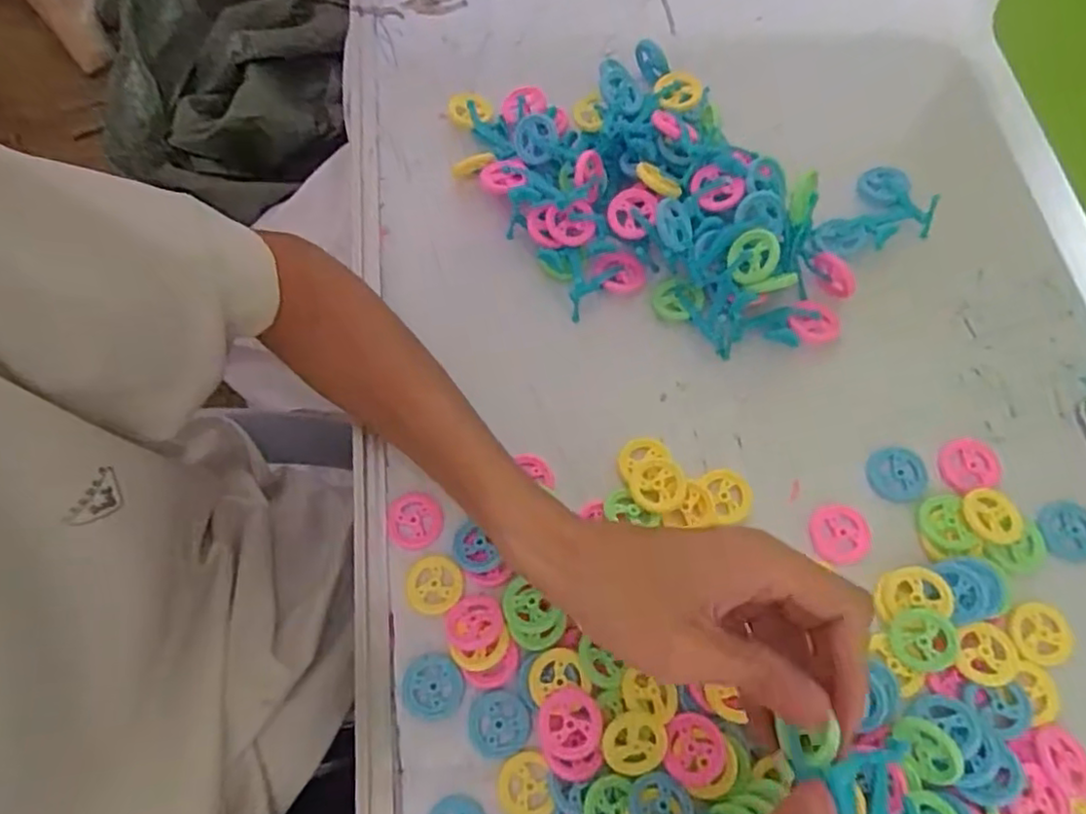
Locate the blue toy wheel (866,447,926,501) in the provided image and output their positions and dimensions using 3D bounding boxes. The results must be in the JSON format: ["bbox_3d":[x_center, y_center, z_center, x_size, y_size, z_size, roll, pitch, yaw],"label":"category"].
[{"bbox_3d":[0.190,0.037,0.358,0.027,0.006,0.029,-1,69,2],"label":"blue toy wheel"}]

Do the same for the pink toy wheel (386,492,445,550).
[{"bbox_3d":[-0.070,0.061,0.361,0.029,0.004,0.030,-1,69,2],"label":"pink toy wheel"}]

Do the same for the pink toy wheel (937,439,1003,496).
[{"bbox_3d":[0.228,0.031,0.356,0.034,0.004,0.028,-16,69,-3],"label":"pink toy wheel"}]

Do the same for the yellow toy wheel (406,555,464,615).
[{"bbox_3d":[-0.056,0.093,0.349,0.029,0.004,0.028,-1,69,2],"label":"yellow toy wheel"}]

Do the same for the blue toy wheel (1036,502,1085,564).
[{"bbox_3d":[0.273,0.066,0.348,0.028,0.012,0.029,-1,69,2],"label":"blue toy wheel"}]

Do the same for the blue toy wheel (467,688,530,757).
[{"bbox_3d":[-0.021,0.153,0.324,0.030,0.004,0.029,-1,69,2],"label":"blue toy wheel"}]

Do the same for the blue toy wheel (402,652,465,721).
[{"bbox_3d":[-0.055,0.138,0.331,0.030,0.005,0.029,-1,69,2],"label":"blue toy wheel"}]

